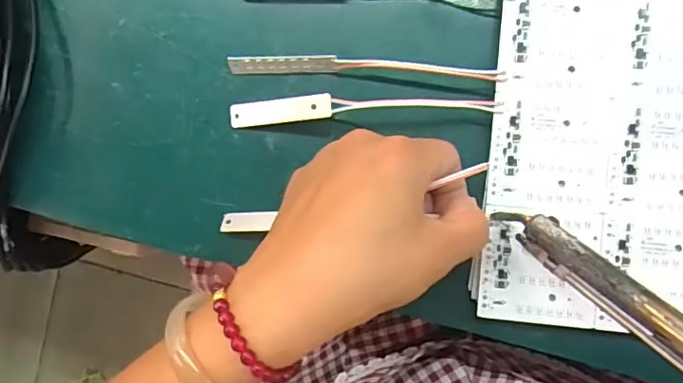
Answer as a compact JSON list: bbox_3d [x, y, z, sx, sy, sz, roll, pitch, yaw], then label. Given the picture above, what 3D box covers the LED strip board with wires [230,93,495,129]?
[{"bbox_3d":[0.009,-0.044,0.283,0.141,0.015,0.013,-2,90,7],"label":"LED strip board with wires"}]

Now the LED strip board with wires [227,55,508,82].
[{"bbox_3d":[0.011,-0.065,0.285,0.142,0.009,0.010,3,91,7],"label":"LED strip board with wires"}]

